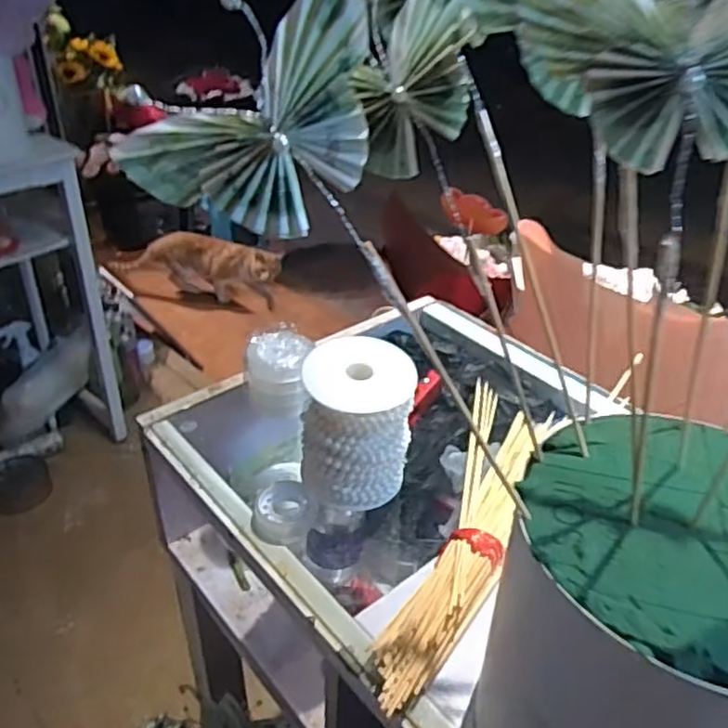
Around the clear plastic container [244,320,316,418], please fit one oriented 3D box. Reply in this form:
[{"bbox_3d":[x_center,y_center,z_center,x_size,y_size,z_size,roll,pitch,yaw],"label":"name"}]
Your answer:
[{"bbox_3d":[-0.083,0.008,0.681,0.067,0.071,0.063,2,36,0],"label":"clear plastic container"}]

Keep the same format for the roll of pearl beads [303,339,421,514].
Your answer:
[{"bbox_3d":[-0.007,0.050,0.569,0.092,0.122,0.077,2,36,0],"label":"roll of pearl beads"}]

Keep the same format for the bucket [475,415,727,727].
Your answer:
[{"bbox_3d":[0.154,0.158,0.370,0.165,0.196,0.156,16,38,18],"label":"bucket"}]

